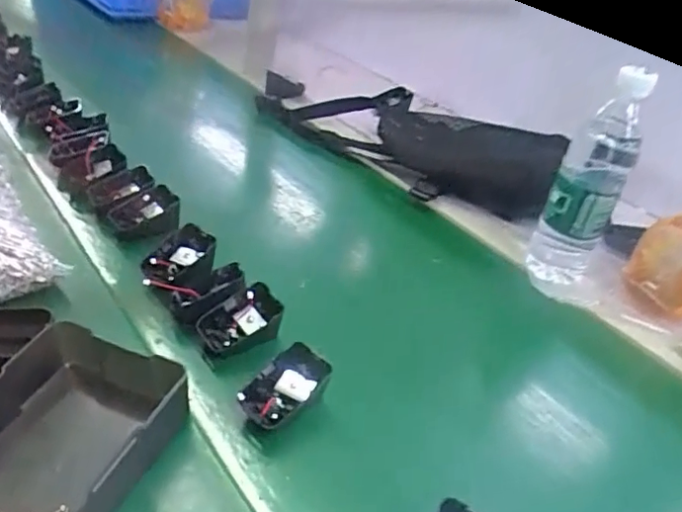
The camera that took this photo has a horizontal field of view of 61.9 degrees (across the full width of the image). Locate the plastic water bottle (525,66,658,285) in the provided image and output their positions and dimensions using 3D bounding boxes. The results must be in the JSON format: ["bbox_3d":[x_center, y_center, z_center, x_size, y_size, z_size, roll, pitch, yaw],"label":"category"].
[{"bbox_3d":[0.251,-0.071,0.582,0.065,0.226,0.055,21,36,17],"label":"plastic water bottle"}]

